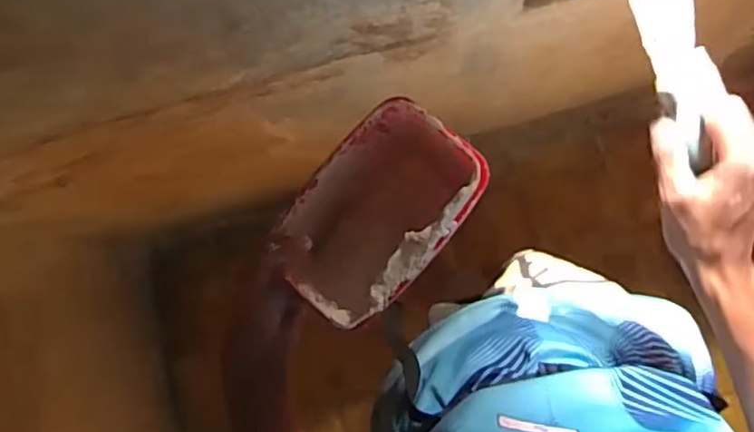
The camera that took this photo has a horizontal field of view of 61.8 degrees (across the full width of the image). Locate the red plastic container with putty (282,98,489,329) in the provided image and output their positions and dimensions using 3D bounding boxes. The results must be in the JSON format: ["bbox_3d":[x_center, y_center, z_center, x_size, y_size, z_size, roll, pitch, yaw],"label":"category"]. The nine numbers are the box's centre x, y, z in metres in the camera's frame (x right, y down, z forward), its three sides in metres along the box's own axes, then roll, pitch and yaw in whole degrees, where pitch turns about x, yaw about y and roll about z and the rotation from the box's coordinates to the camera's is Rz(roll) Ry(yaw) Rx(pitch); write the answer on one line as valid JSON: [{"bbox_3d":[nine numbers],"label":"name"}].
[{"bbox_3d":[0.002,0.000,0.471,0.098,0.088,0.151,39,92,7],"label":"red plastic container with putty"}]

